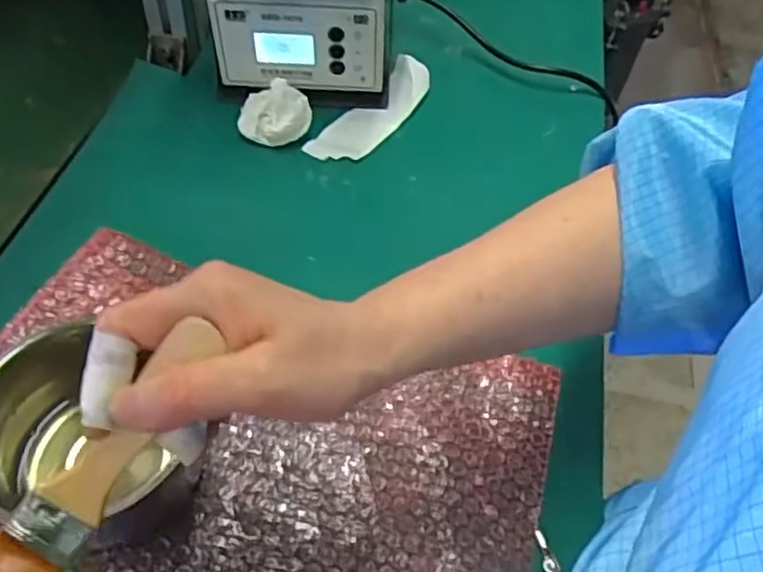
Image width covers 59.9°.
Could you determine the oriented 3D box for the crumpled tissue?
[{"bbox_3d":[-0.097,-0.154,0.580,0.058,0.042,0.063,-14,54,-16],"label":"crumpled tissue"}]

